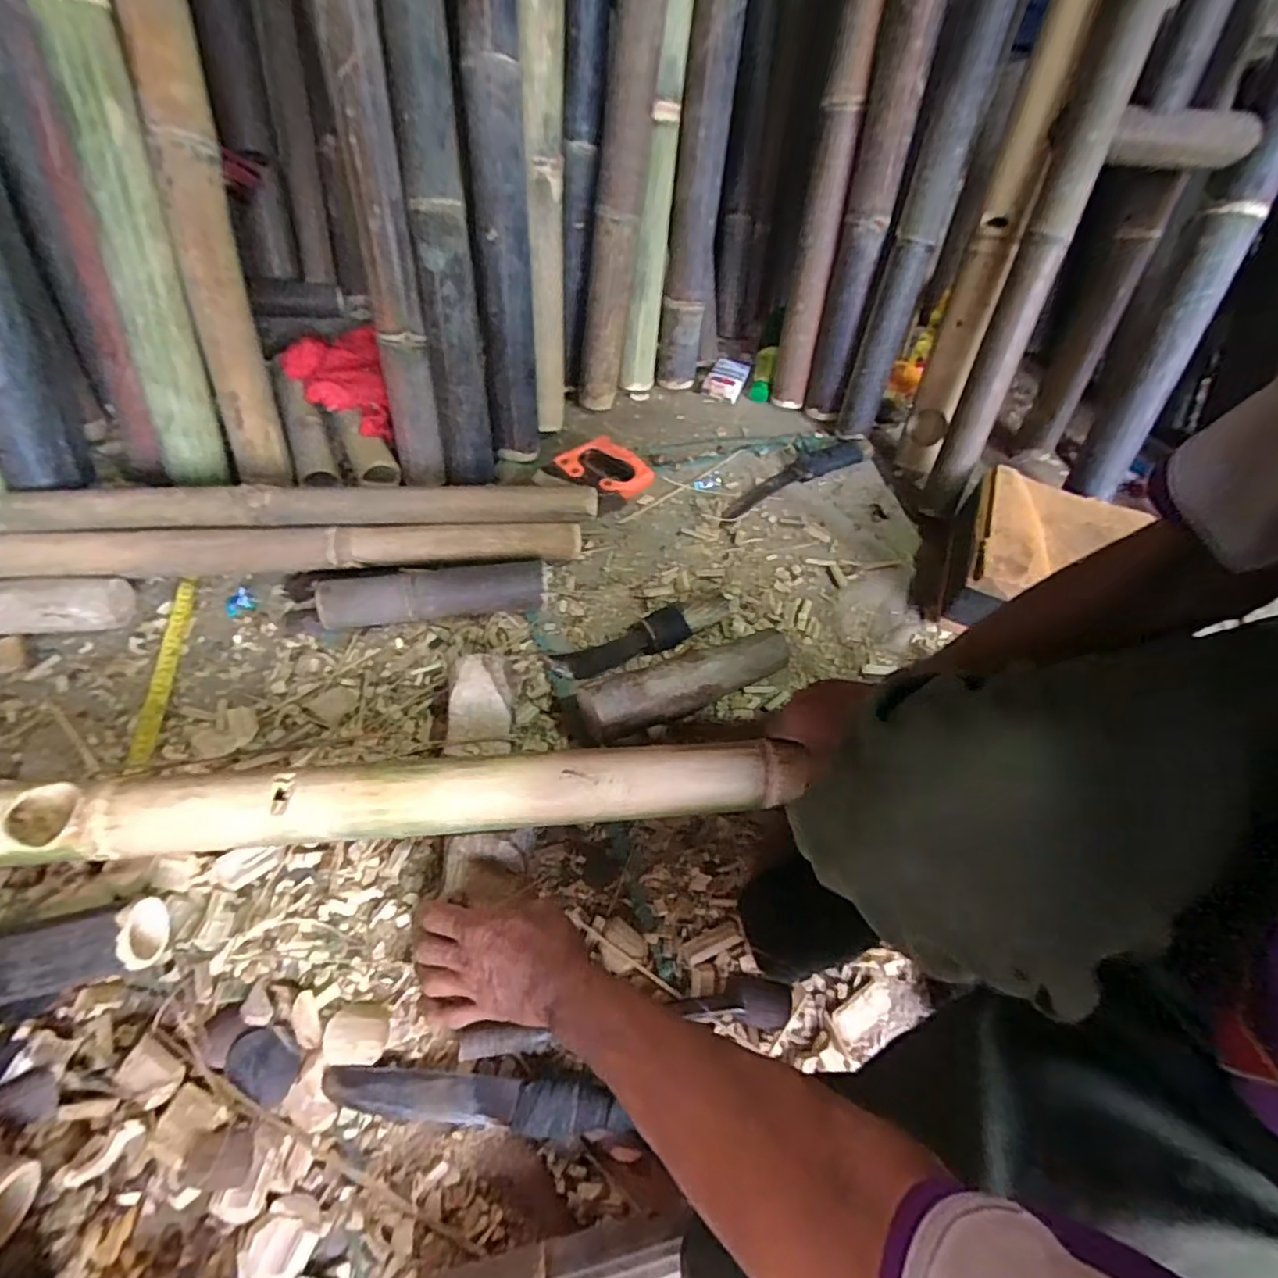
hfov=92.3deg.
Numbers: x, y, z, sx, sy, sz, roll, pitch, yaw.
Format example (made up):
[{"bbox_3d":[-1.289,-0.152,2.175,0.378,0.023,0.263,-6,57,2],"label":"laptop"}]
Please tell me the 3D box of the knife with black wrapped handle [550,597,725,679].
[{"bbox_3d":[0.006,-0.008,0.759,0.234,0.041,0.056,-17,59,-16],"label":"knife with black wrapped handle"}]

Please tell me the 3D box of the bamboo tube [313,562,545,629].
[{"bbox_3d":[-0.243,-0.052,0.742,0.257,0.060,0.056,-9,57,-11],"label":"bamboo tube"}]

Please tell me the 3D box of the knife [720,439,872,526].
[{"bbox_3d":[0.235,-0.252,0.949,0.288,0.031,0.052,-25,62,-20],"label":"knife"}]

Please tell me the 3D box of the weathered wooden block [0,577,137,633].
[{"bbox_3d":[-0.673,-0.037,0.701,0.163,0.066,0.056,-5,57,-8],"label":"weathered wooden block"}]

